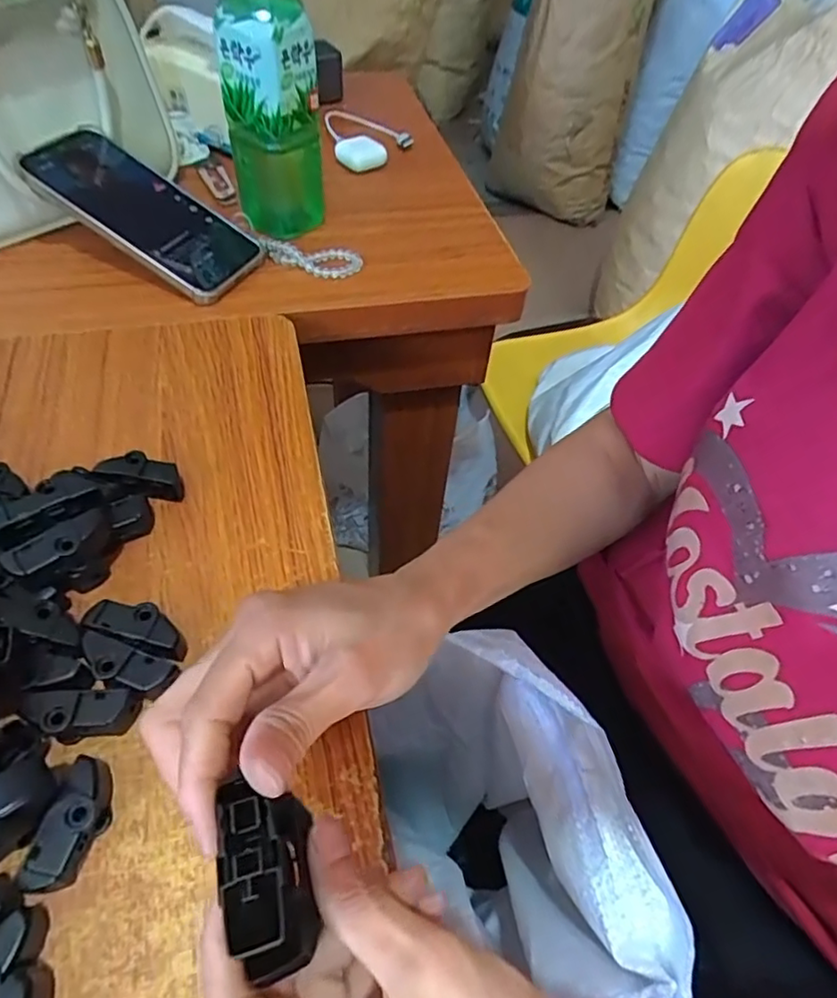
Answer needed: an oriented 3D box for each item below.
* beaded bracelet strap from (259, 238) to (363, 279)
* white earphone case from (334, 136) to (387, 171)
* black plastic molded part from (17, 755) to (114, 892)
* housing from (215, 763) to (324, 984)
[{"bbox_3d":[-0.087,-0.200,0.498,0.080,0.016,0.036,-4,53,-10],"label":"beaded bracelet strap"},{"bbox_3d":[-0.061,-0.355,0.622,0.043,0.024,0.038,-33,62,-27],"label":"white earphone case"},{"bbox_3d":[-0.134,0.127,0.235,0.019,0.019,0.045,7,52,-1],"label":"black plastic molded part"},{"bbox_3d":[-0.045,0.109,0.179,0.027,0.014,0.051,-7,53,-11],"label":"housing"}]

